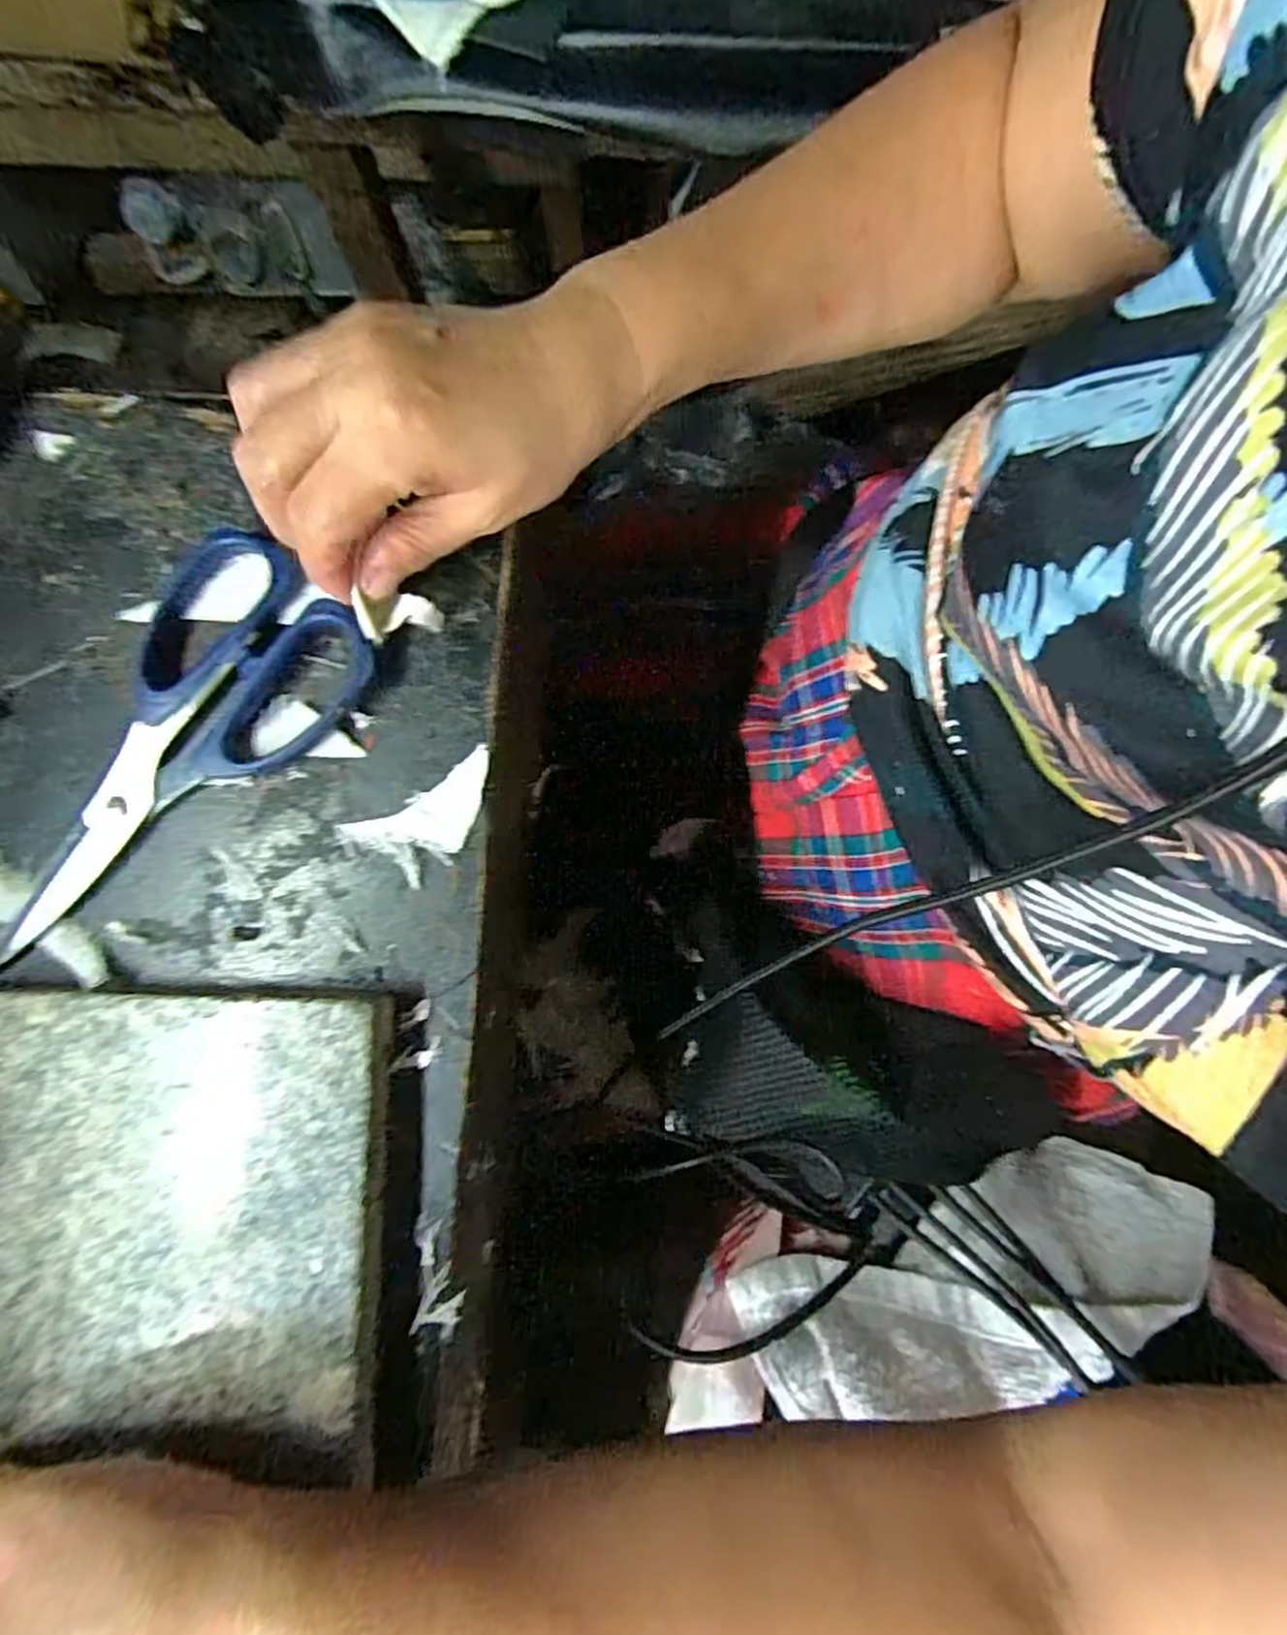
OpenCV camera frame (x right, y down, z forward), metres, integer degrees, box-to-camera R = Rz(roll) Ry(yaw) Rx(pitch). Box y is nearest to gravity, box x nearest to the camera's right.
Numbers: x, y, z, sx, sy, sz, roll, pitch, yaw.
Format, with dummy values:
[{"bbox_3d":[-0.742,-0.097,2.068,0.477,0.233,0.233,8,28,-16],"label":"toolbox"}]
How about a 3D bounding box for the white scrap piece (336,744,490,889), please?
[{"bbox_3d":[-0.077,0.003,0.261,0.061,0.007,0.031,-28,84,2],"label":"white scrap piece"}]

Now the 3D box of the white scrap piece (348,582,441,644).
[{"bbox_3d":[-0.087,-0.072,0.262,0.029,0.014,0.018,-1,79,0],"label":"white scrap piece"}]

